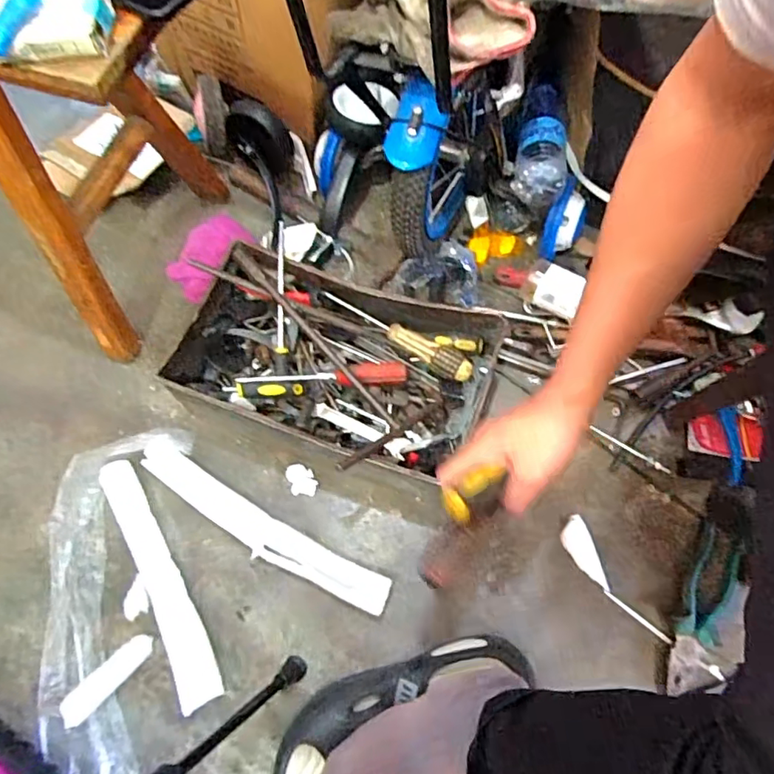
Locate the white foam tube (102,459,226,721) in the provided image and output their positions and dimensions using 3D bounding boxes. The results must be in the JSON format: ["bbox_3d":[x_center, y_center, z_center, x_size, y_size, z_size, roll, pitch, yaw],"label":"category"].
[{"bbox_3d":[-0.263,0.217,0.636,0.043,0.024,0.289,-28,68,-10],"label":"white foam tube"}]

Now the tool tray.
[{"bbox_3d":[-0.065,-0.035,0.680,0.351,0.111,0.221,20,68,10],"label":"tool tray"}]

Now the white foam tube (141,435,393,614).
[{"bbox_3d":[-0.147,0.163,0.647,0.335,0.038,0.055,29,70,13],"label":"white foam tube"}]

